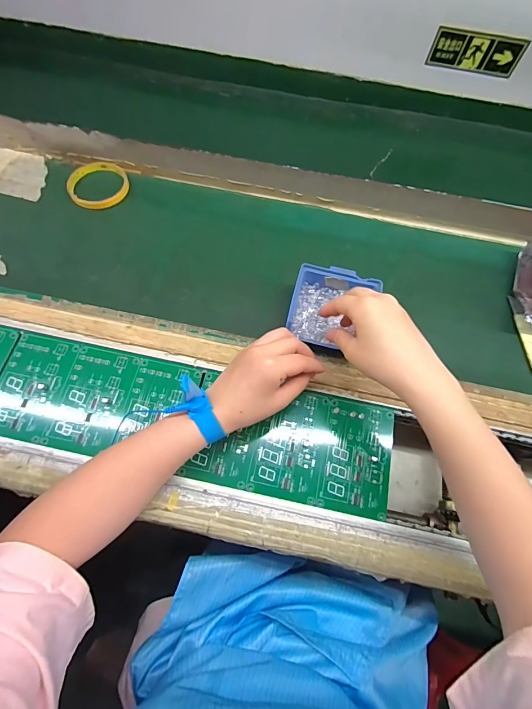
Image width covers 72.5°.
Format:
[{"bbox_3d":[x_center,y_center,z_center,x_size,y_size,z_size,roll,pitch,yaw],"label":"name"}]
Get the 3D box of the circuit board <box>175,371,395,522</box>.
[{"bbox_3d":[0.030,0.100,0.415,0.222,0.005,0.123,12,68,3],"label":"circuit board"}]

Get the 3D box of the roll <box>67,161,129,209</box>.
[{"bbox_3d":[-0.251,-0.254,0.540,0.085,0.010,0.083,1,68,-2],"label":"roll"}]

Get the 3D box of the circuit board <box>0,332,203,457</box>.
[{"bbox_3d":[-0.207,0.052,0.428,0.223,0.004,0.121,13,68,3],"label":"circuit board"}]

